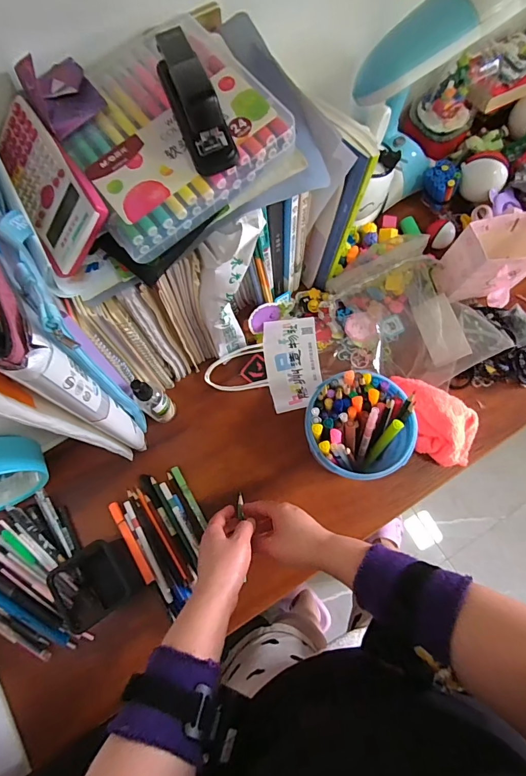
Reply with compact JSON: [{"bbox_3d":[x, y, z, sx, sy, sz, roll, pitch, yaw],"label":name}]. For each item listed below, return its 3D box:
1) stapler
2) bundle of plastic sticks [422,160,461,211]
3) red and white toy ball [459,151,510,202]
[{"bbox_3d":[-0.059,-0.248,0.329,0.042,0.064,0.113,-20,75,-4],"label":"stapler"},{"bbox_3d":[0.301,-0.348,0.670,0.058,0.050,0.056,0,75,2],"label":"bundle of plastic sticks"},{"bbox_3d":[0.363,-0.348,0.660,0.071,0.060,0.069,0,75,2],"label":"red and white toy ball"}]

